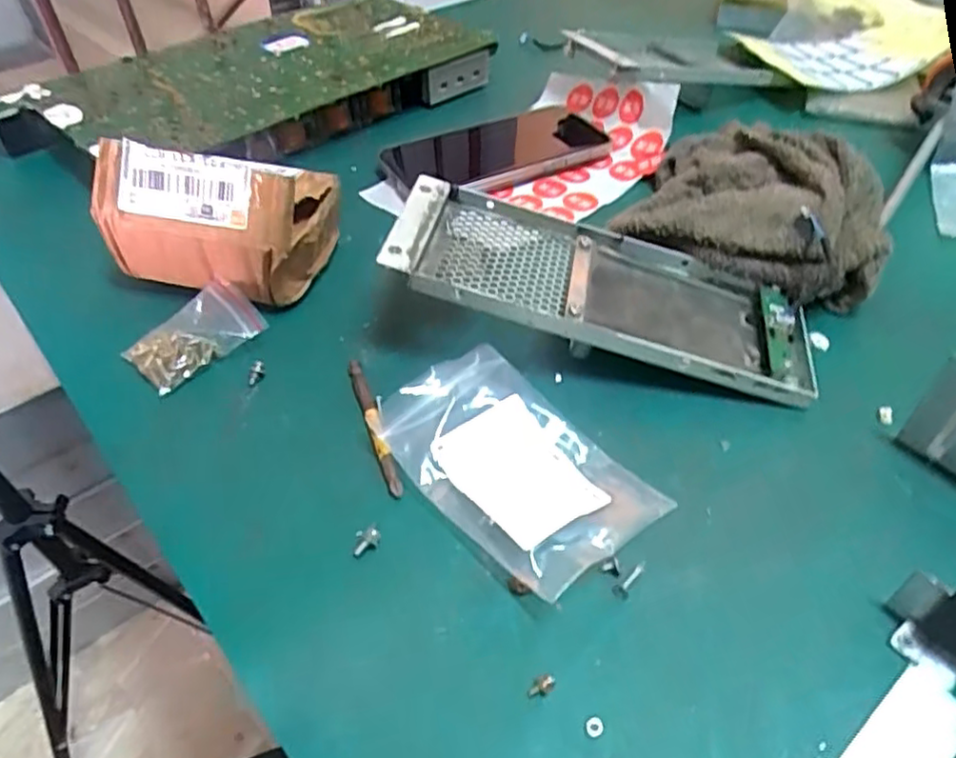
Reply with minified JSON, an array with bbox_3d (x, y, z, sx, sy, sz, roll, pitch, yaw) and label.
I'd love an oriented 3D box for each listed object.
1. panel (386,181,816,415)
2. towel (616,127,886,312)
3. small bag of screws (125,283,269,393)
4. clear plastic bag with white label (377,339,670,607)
[{"bbox_3d":[0.065,-0.049,0.356,0.217,0.017,0.091,19,45,2],"label":"panel"},{"bbox_3d":[0.169,-0.109,0.408,0.142,0.063,0.154,20,49,19],"label":"towel"},{"bbox_3d":[-0.151,-0.022,0.363,0.064,0.016,0.045,-35,55,-29],"label":"small bag of screws"},{"bbox_3d":[0.017,0.036,0.299,0.080,0.024,0.114,-31,53,-27],"label":"clear plastic bag with white label"}]

